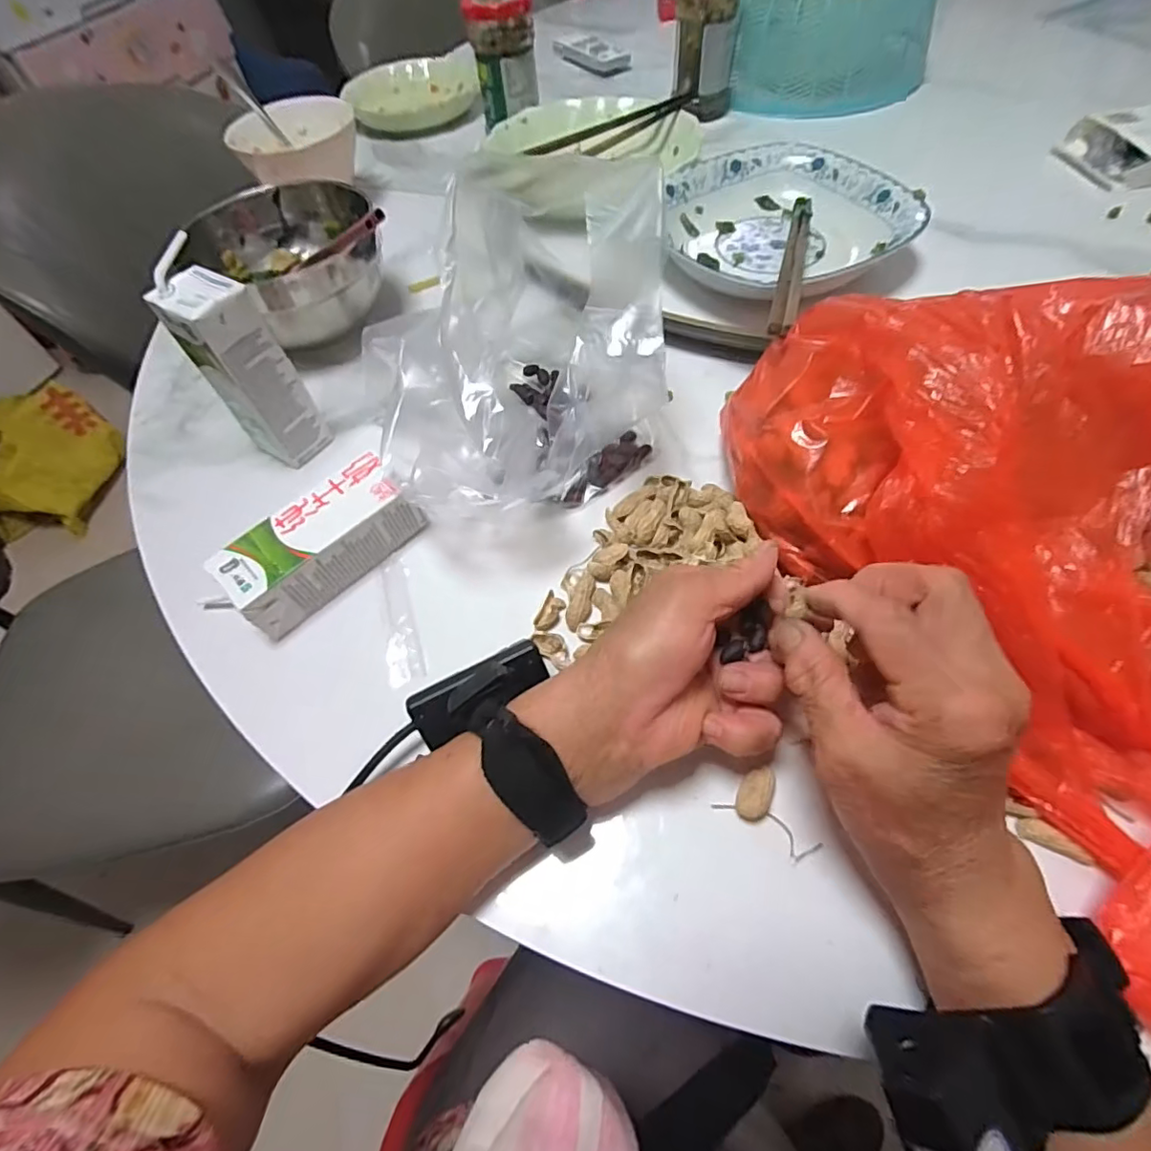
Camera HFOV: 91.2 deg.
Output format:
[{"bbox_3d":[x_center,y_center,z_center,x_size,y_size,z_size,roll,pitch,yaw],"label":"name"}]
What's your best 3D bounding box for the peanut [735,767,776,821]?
[{"bbox_3d":[0.085,0.102,0.266,0.015,0.012,0.026,22,62,18],"label":"peanut"}]

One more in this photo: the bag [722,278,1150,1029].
[{"bbox_3d":[0.240,-0.019,0.237,0.206,0.128,0.338,-24,59,-10],"label":"bag"}]

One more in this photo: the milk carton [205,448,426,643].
[{"bbox_3d":[-0.156,-0.020,0.347,0.114,0.043,0.052,-39,63,-18],"label":"milk carton"}]

